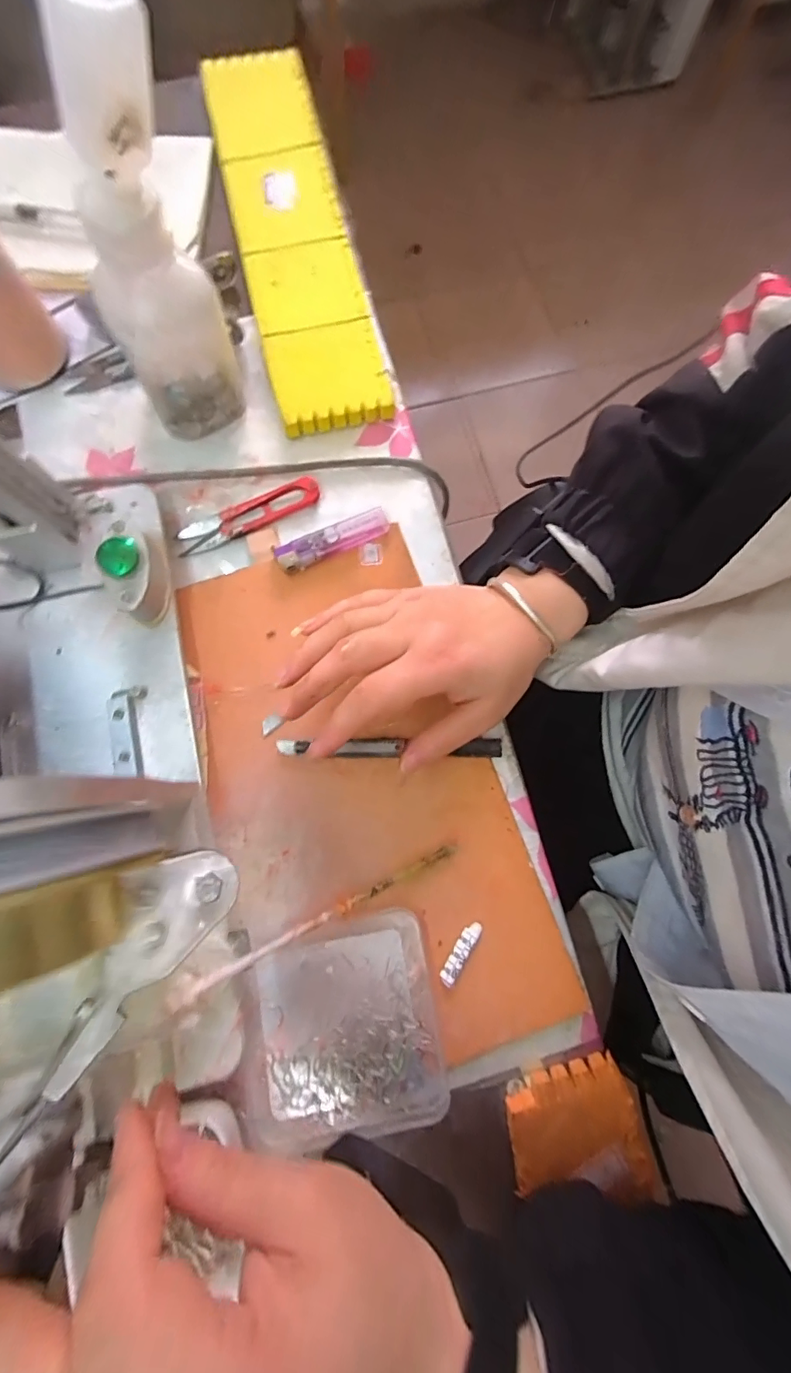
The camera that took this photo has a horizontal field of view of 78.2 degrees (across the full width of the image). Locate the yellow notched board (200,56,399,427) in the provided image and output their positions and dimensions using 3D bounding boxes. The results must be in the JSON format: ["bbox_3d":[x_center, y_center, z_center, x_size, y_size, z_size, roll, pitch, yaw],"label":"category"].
[{"bbox_3d":[-0.078,-0.345,0.367,0.080,0.015,0.333,-14,79,-4],"label":"yellow notched board"}]

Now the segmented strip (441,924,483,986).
[{"bbox_3d":[0.038,0.153,0.279,0.009,0.005,0.036,34,80,5],"label":"segmented strip"}]

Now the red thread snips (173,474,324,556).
[{"bbox_3d":[-0.100,-0.117,0.331,0.099,0.010,0.023,-24,80,-6],"label":"red thread snips"}]

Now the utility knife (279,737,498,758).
[{"bbox_3d":[-0.003,0.038,0.303,0.137,0.004,0.012,1,79,-2],"label":"utility knife"}]

